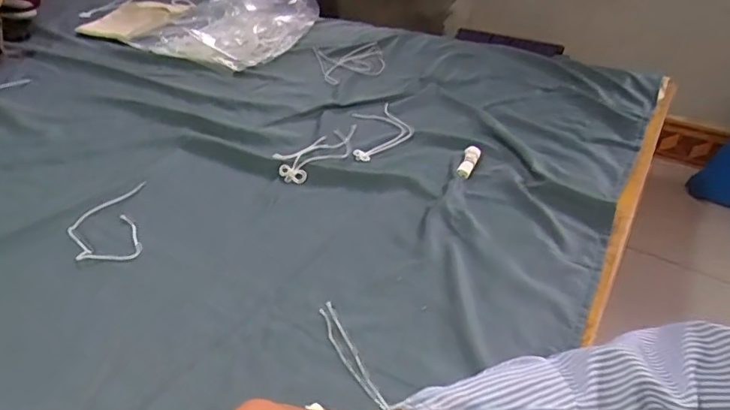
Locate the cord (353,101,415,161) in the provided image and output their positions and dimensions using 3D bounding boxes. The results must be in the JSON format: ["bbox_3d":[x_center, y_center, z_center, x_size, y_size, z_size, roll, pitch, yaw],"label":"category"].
[{"bbox_3d":[0.026,-0.105,0.754,0.082,0.009,0.143,-2,37,0],"label":"cord"}]

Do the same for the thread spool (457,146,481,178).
[{"bbox_3d":[0.131,-0.056,0.669,0.020,0.015,0.061,12,40,18],"label":"thread spool"}]

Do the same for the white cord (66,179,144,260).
[{"bbox_3d":[-0.283,0.017,0.585,0.069,0.010,0.124,-14,39,-15],"label":"white cord"}]

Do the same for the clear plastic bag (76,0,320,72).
[{"bbox_3d":[-0.327,-0.381,1.034,0.414,0.081,0.253,17,41,23],"label":"clear plastic bag"}]

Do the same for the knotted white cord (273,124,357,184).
[{"bbox_3d":[-0.061,-0.072,0.702,0.132,0.015,0.065,-30,45,-31],"label":"knotted white cord"}]

